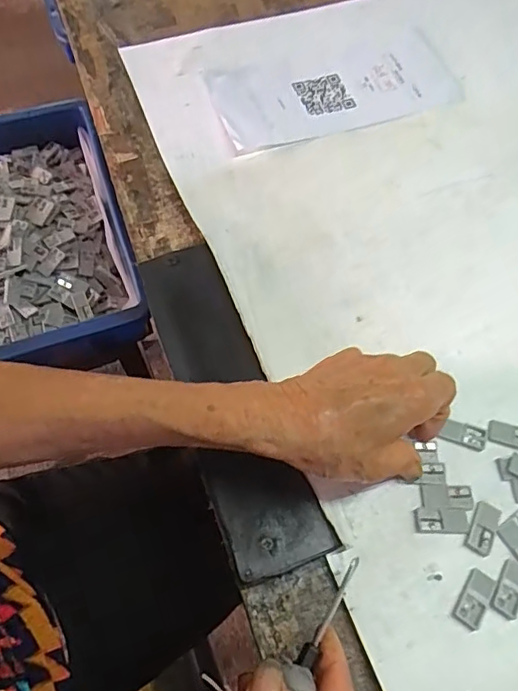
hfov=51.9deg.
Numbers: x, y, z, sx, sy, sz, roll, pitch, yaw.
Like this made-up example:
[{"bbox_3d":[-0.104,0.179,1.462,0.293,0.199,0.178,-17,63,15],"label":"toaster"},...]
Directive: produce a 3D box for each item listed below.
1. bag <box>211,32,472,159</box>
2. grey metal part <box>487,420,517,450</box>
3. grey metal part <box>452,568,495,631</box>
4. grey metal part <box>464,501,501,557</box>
[{"bbox_3d":[0.064,-0.218,0.448,0.206,0.005,0.096,-17,66,-10],"label":"bag"},{"bbox_3d":[0.155,0.055,0.324,0.029,0.004,0.015,14,64,5],"label":"grey metal part"},{"bbox_3d":[0.113,0.133,0.279,0.014,0.004,0.029,28,66,11],"label":"grey metal part"},{"bbox_3d":[0.125,0.102,0.296,0.014,0.004,0.029,28,66,11],"label":"grey metal part"}]

